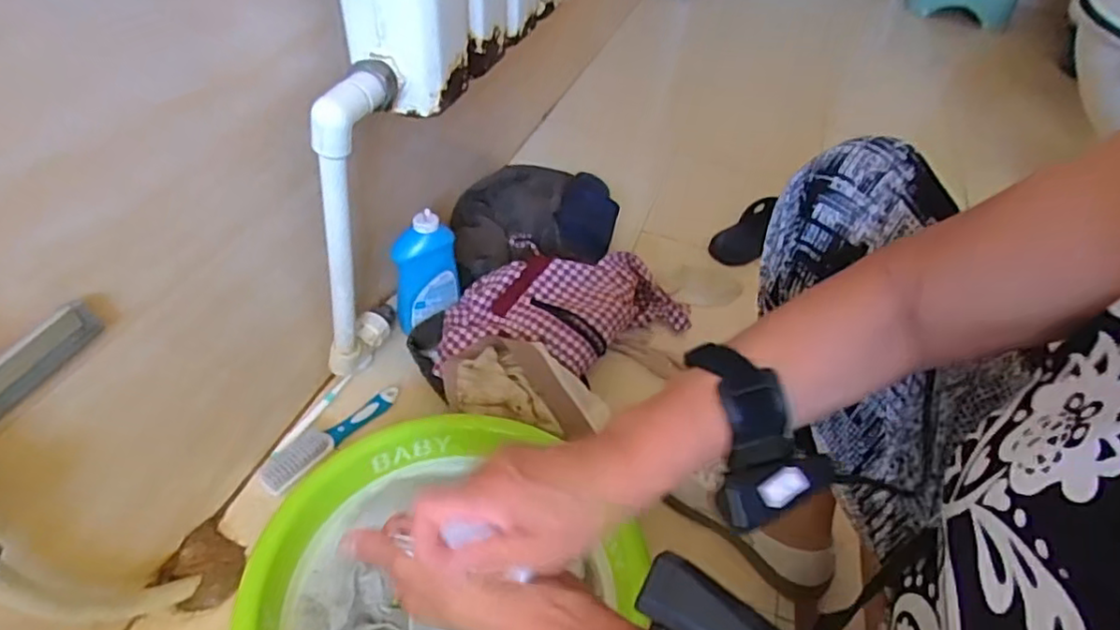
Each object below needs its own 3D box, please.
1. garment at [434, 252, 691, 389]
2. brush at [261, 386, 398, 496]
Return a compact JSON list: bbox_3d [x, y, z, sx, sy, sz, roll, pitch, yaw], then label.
[{"bbox_3d":[0.016,0.001,0.859,0.366,0.089,0.163,-6,46,-14],"label":"garment"},{"bbox_3d":[-0.266,0.138,0.759,0.042,0.030,0.187,32,49,23],"label":"brush"}]

